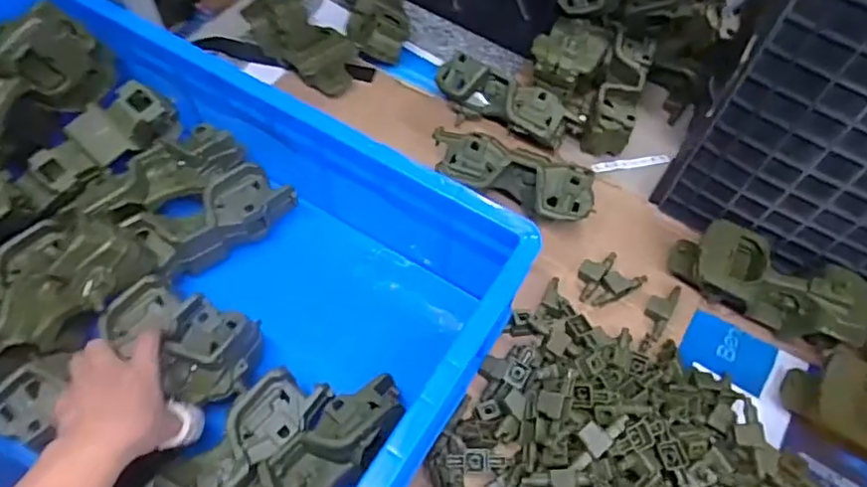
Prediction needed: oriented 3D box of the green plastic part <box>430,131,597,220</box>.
[{"bbox_3d":[0.087,-0.075,0.660,0.184,0.075,0.072,25,60,11],"label":"green plastic part"}]

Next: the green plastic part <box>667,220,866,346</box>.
[{"bbox_3d":[0.344,0.041,0.599,0.191,0.065,0.078,24,60,10],"label":"green plastic part"}]

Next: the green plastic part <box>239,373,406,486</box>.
[{"bbox_3d":[-0.098,0.174,0.471,0.070,0.040,0.184,32,62,15],"label":"green plastic part"}]

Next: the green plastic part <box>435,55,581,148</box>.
[{"bbox_3d":[0.084,-0.169,0.714,0.178,0.056,0.050,34,62,16],"label":"green plastic part"}]

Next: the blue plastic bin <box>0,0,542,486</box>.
[{"bbox_3d":[-0.285,0.024,0.567,0.652,0.199,0.394,31,61,14],"label":"blue plastic bin"}]

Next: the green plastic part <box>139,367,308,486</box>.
[{"bbox_3d":[-0.170,0.179,0.475,0.060,0.045,0.167,39,64,18],"label":"green plastic part"}]

